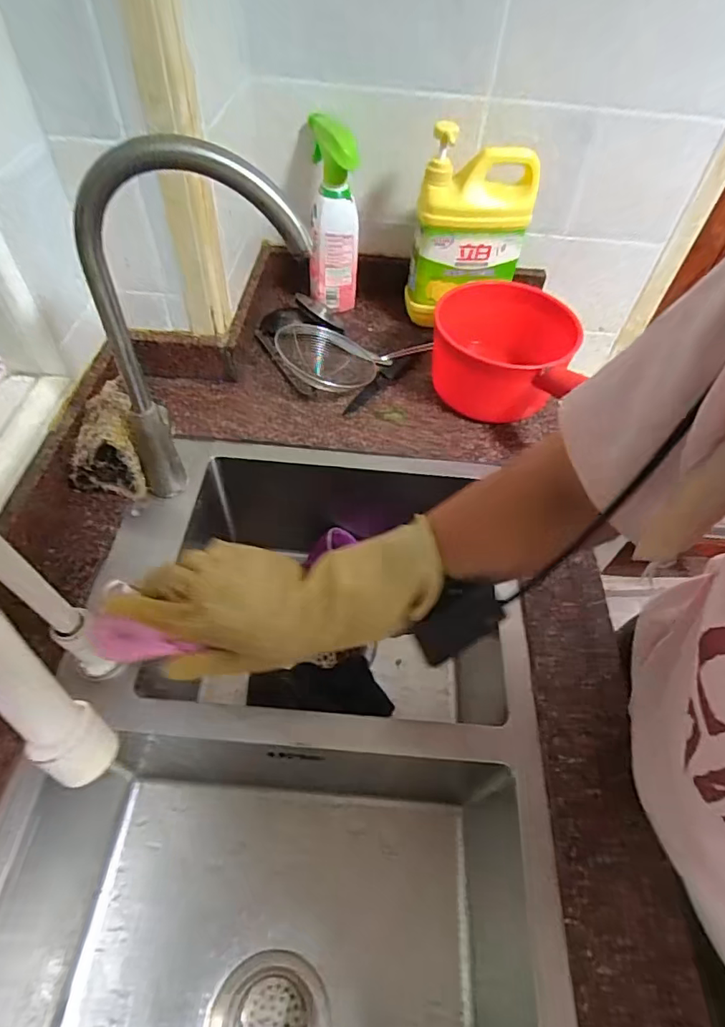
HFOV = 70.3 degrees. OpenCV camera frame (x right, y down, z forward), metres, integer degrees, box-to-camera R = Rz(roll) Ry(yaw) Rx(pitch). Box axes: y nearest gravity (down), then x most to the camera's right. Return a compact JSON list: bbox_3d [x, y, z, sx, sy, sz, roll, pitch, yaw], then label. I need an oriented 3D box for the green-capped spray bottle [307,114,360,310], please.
[{"bbox_3d":[-0.038,-0.401,0.721,0.066,0.237,0.060,6,53,0],"label":"green-capped spray bottle"}]

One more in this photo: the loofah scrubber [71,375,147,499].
[{"bbox_3d":[-0.275,-0.078,0.553,0.069,0.082,0.100,-8,54,-10],"label":"loofah scrubber"}]

